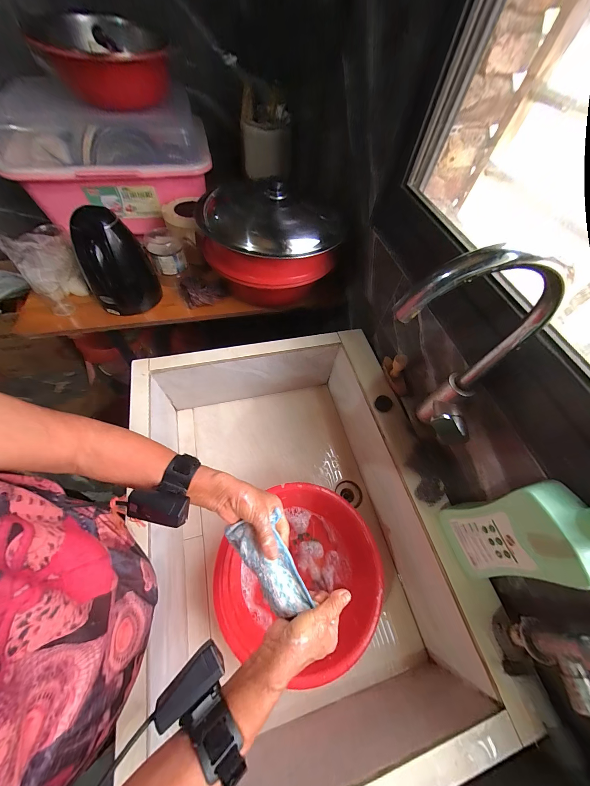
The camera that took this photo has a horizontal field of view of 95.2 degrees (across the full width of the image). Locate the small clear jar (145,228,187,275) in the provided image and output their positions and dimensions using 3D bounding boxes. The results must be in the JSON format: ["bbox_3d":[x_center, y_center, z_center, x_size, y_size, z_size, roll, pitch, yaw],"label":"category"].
[{"bbox_3d":[-0.335,-0.372,0.697,0.082,0.081,0.092,-18,62,-15],"label":"small clear jar"}]

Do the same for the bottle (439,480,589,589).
[{"bbox_3d":[0.302,0.179,0.343,0.061,0.265,0.101,-14,61,-13],"label":"bottle"}]

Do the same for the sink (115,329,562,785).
[{"bbox_3d":[-0.003,0.248,0.567,0.528,0.241,0.722,-12,61,-12],"label":"sink"}]

